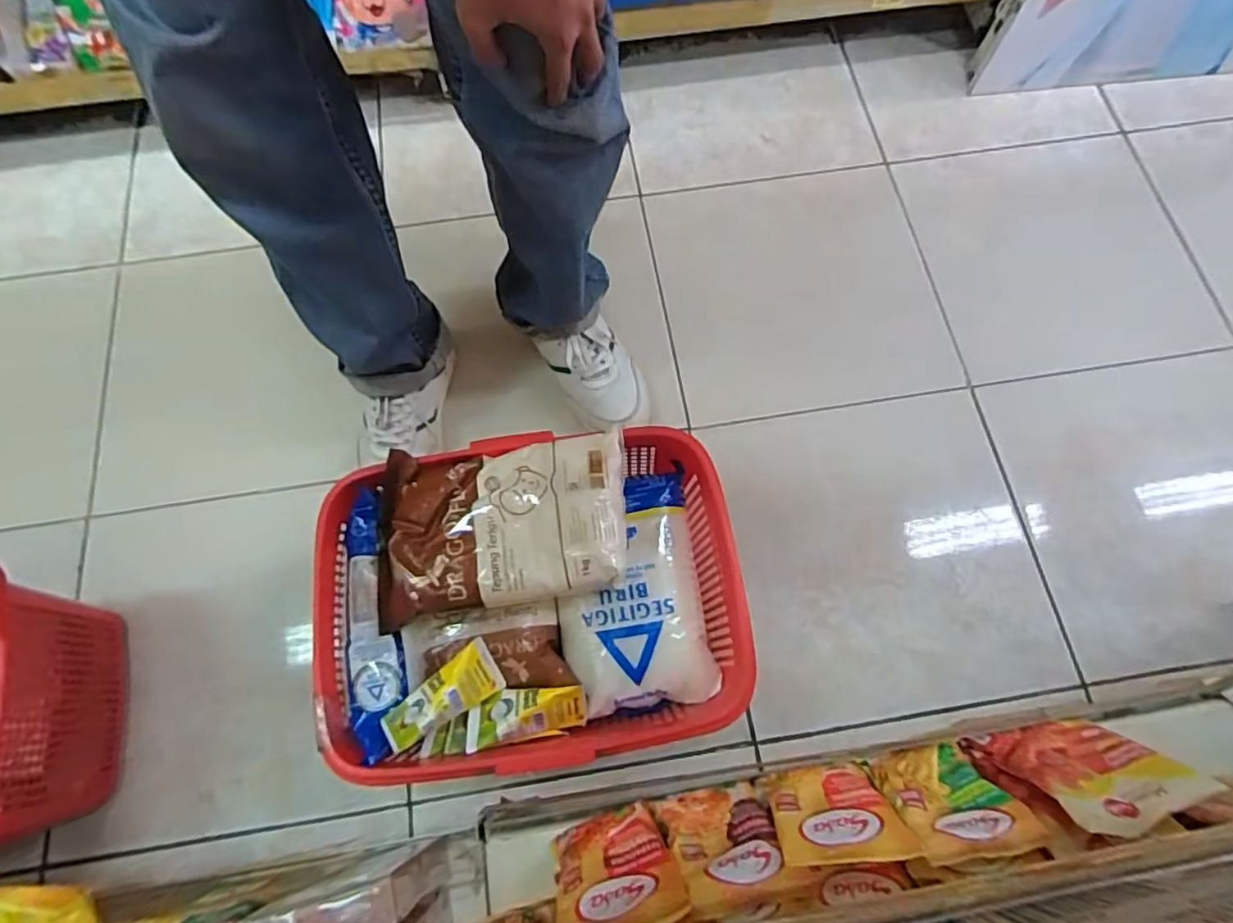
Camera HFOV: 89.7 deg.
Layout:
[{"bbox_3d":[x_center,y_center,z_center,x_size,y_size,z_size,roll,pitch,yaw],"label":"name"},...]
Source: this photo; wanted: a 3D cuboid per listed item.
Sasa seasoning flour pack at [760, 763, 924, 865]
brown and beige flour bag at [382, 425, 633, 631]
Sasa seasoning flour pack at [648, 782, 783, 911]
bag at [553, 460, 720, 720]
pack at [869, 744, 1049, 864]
[{"bbox_3d":[0.175,0.285,0.506,0.094,0.103,0.019,-10,106,1],"label":"Sasa seasoning flour pack"},{"bbox_3d":[-0.108,0.057,0.577,0.232,0.042,0.148,-6,72,-2],"label":"brown and beige flour bag"},{"bbox_3d":[0.086,0.308,0.502,0.085,0.112,0.019,-13,102,-6],"label":"Sasa seasoning flour pack"},{"bbox_3d":[0.012,0.126,0.601,0.141,0.044,0.214,-9,72,-3],"label":"bag"},{"bbox_3d":[0.276,0.277,0.506,0.095,0.114,0.014,-6,102,-2],"label":"pack"}]

